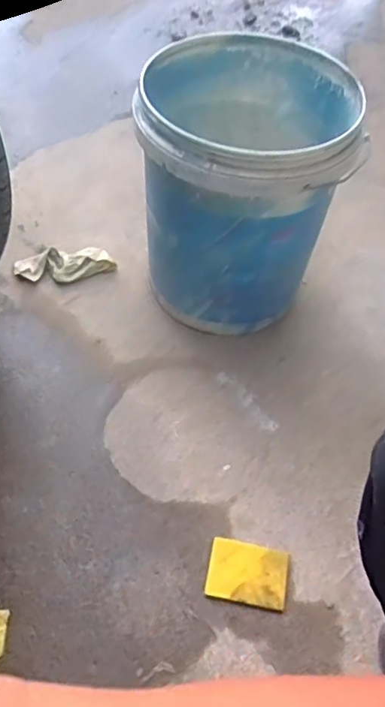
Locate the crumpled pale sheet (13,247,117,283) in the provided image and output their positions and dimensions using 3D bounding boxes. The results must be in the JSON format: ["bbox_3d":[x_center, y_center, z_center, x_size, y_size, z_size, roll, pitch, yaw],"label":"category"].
[{"bbox_3d":[-0.229,-0.159,1.063,0.172,0.032,0.061,-10,58,-13],"label":"crumpled pale sheet"}]

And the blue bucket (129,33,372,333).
[{"bbox_3d":[0.072,-0.247,0.940,0.292,0.373,0.310,3,57,-5],"label":"blue bucket"}]

